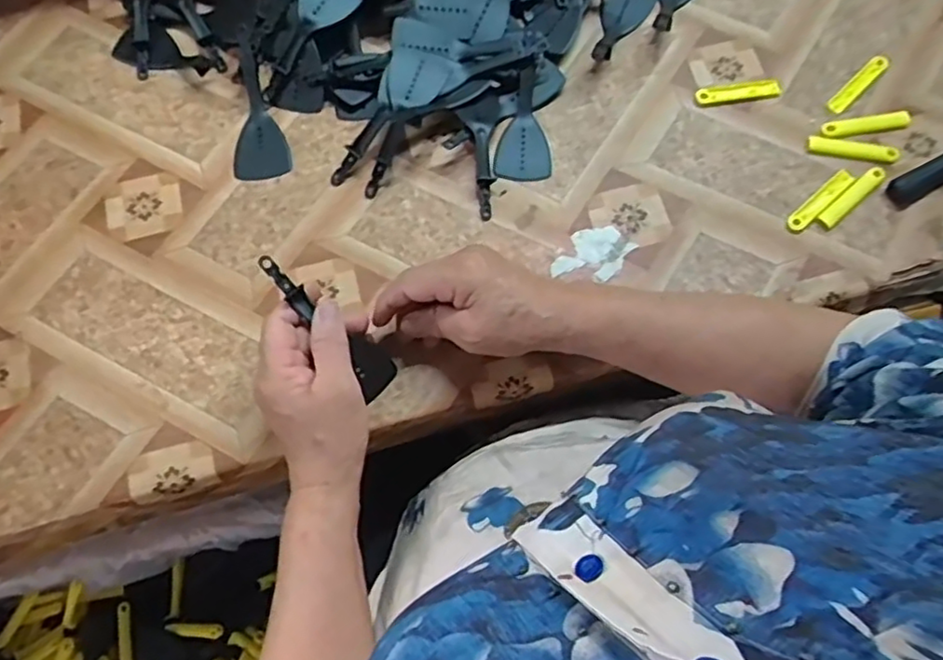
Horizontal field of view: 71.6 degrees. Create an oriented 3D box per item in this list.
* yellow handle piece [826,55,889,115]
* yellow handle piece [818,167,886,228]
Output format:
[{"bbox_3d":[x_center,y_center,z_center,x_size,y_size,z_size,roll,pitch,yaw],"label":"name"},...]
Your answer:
[{"bbox_3d":[0.337,-0.214,0.570,0.073,0.011,0.016,-42,78,-13],"label":"yellow handle piece"},{"bbox_3d":[0.313,-0.108,0.537,0.074,0.009,0.013,-40,77,-12],"label":"yellow handle piece"}]

